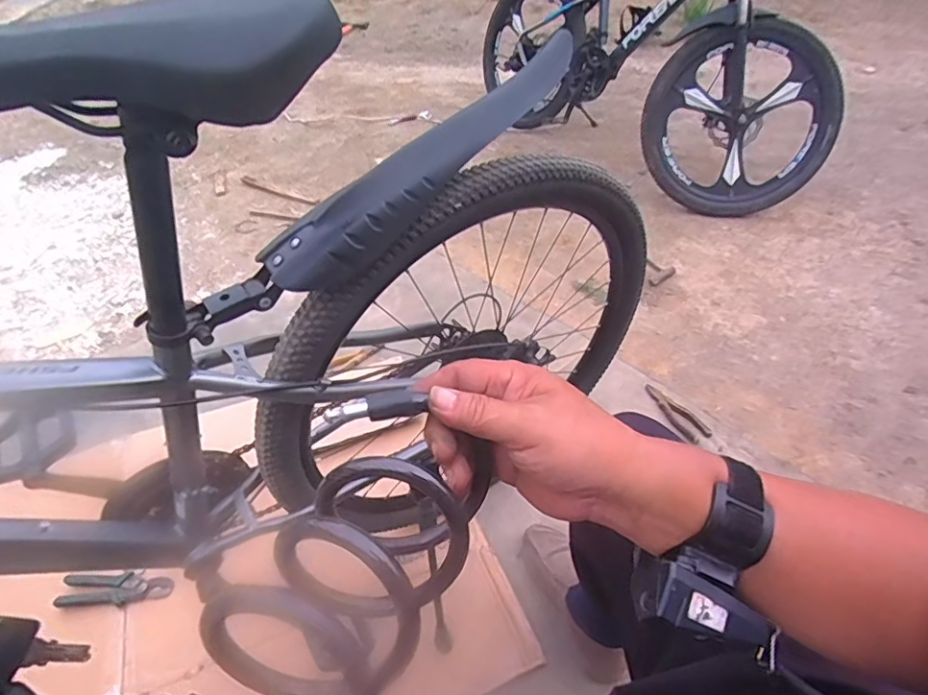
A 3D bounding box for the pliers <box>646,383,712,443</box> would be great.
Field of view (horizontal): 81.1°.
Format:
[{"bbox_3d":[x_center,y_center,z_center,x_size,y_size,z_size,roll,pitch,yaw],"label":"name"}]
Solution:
[{"bbox_3d":[0.446,0.135,1.139,0.048,0.017,0.158,-24,47,-19],"label":"pliers"}]

